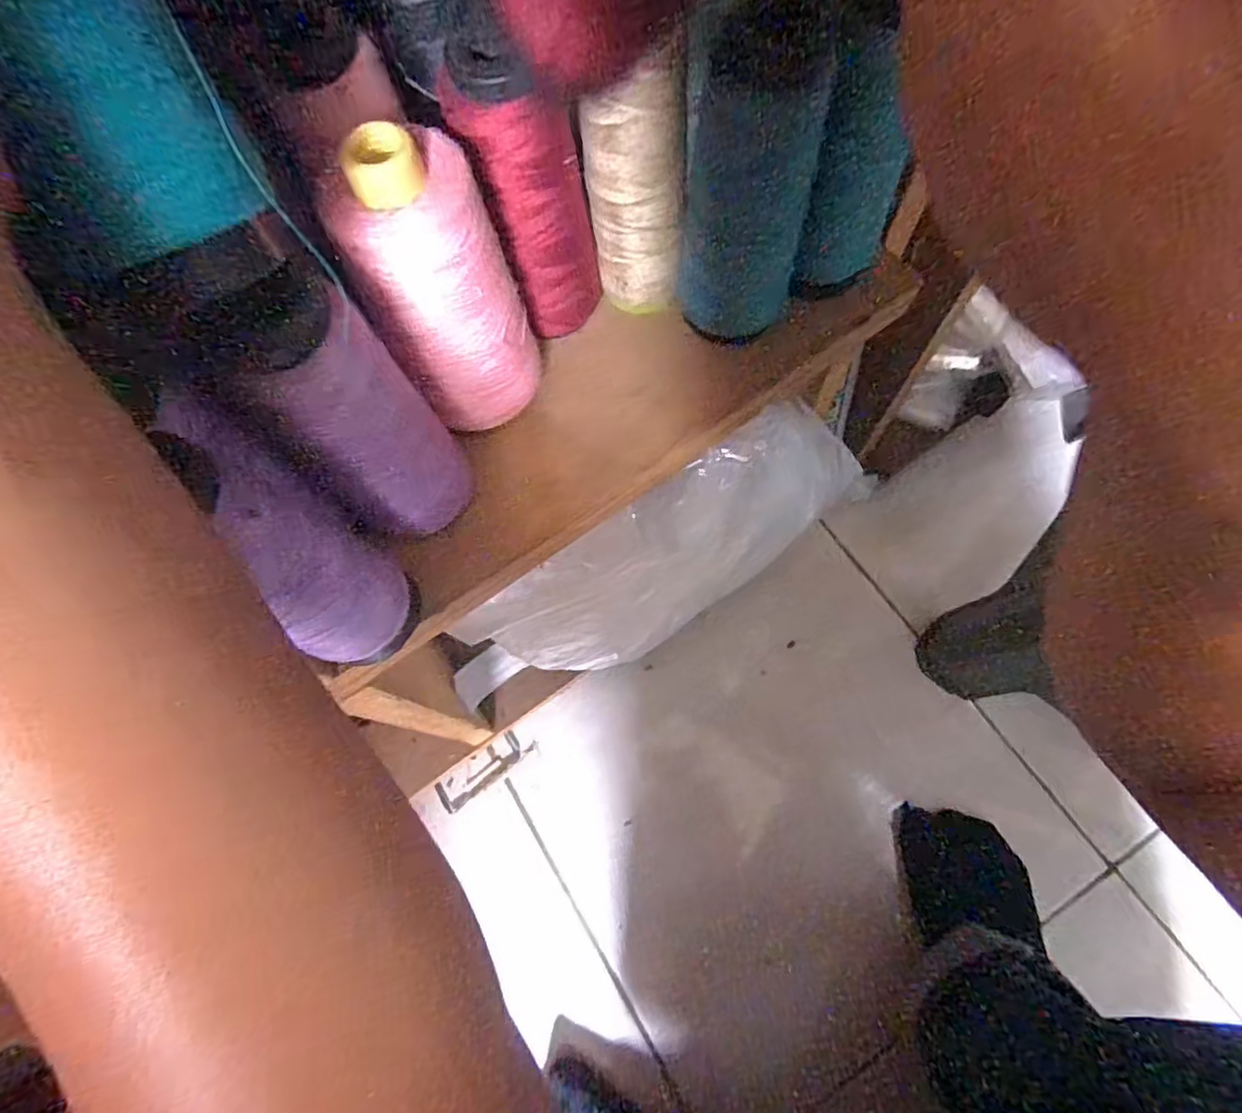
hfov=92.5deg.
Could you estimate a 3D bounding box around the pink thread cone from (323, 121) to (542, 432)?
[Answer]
[{"bbox_3d":[-0.061,-0.094,0.214,0.047,0.102,0.047,-17,71,-2],"label":"pink thread cone"}]

